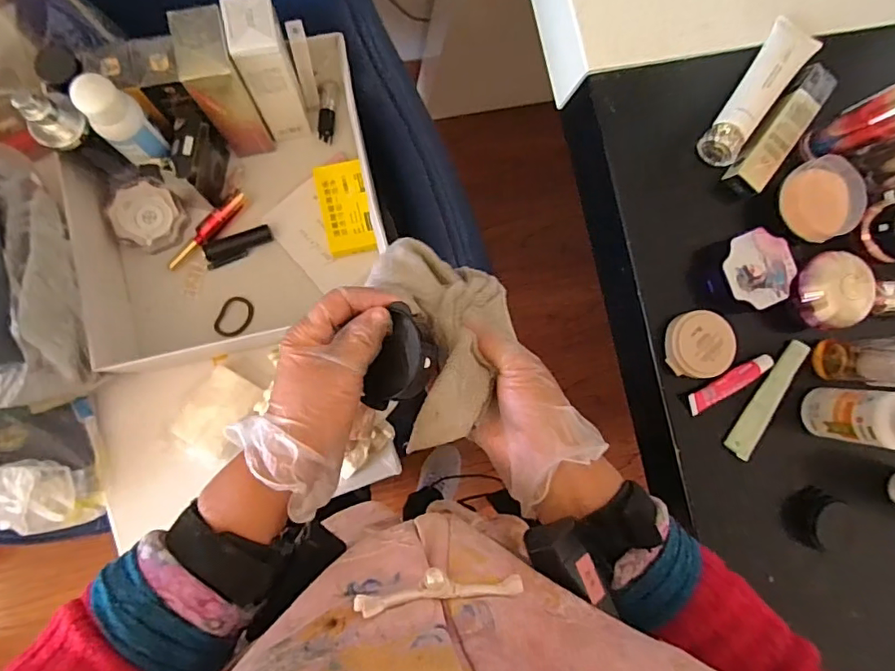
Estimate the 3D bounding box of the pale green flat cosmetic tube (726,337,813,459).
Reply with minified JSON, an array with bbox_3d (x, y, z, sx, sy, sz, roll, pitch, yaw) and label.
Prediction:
[{"bbox_3d":[0.324,0.063,0.520,0.027,0.009,0.131,34,83,-7],"label":"pale green flat cosmetic tube"}]

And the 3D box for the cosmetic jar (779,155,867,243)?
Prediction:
[{"bbox_3d":[0.365,-0.133,0.498,0.074,0.027,0.075,0,88,-9],"label":"cosmetic jar"}]

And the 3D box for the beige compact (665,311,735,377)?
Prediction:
[{"bbox_3d":[0.245,0.008,0.502,0.062,0.020,0.062,-2,88,-9],"label":"beige compact"}]

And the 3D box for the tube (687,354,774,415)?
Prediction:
[{"bbox_3d":[0.280,0.046,0.511,0.092,0.010,0.020,-29,93,-9],"label":"tube"}]

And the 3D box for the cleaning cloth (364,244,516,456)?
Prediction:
[{"bbox_3d":[0.003,-0.005,0.359,0.092,0.040,0.148,-7,69,-9],"label":"cleaning cloth"}]

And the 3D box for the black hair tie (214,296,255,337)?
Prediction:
[{"bbox_3d":[-0.241,-0.021,0.589,0.035,0.008,0.048,24,84,-8],"label":"black hair tie"}]

